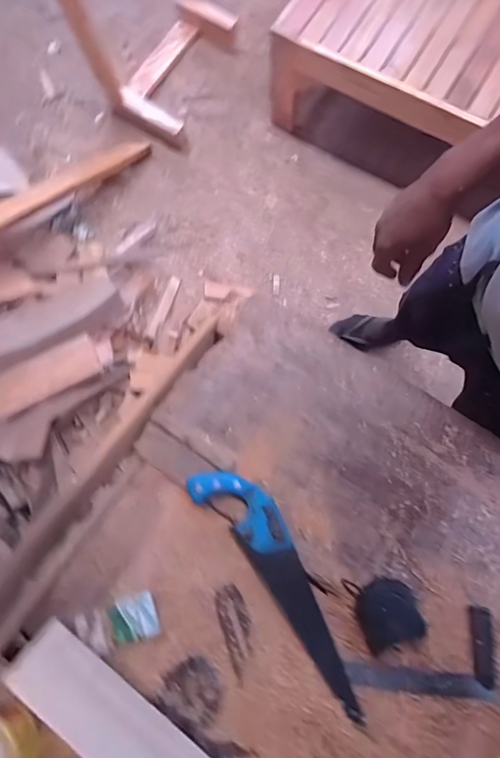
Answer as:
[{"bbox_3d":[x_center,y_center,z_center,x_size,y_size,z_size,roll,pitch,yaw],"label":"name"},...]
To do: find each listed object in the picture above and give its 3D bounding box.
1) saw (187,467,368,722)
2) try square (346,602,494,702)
[{"bbox_3d":[0.060,0.294,0.617,0.095,0.048,0.412,-37,76,-9],"label":"saw"},{"bbox_3d":[0.246,0.389,0.598,0.202,0.017,0.113,3,73,2],"label":"try square"}]

